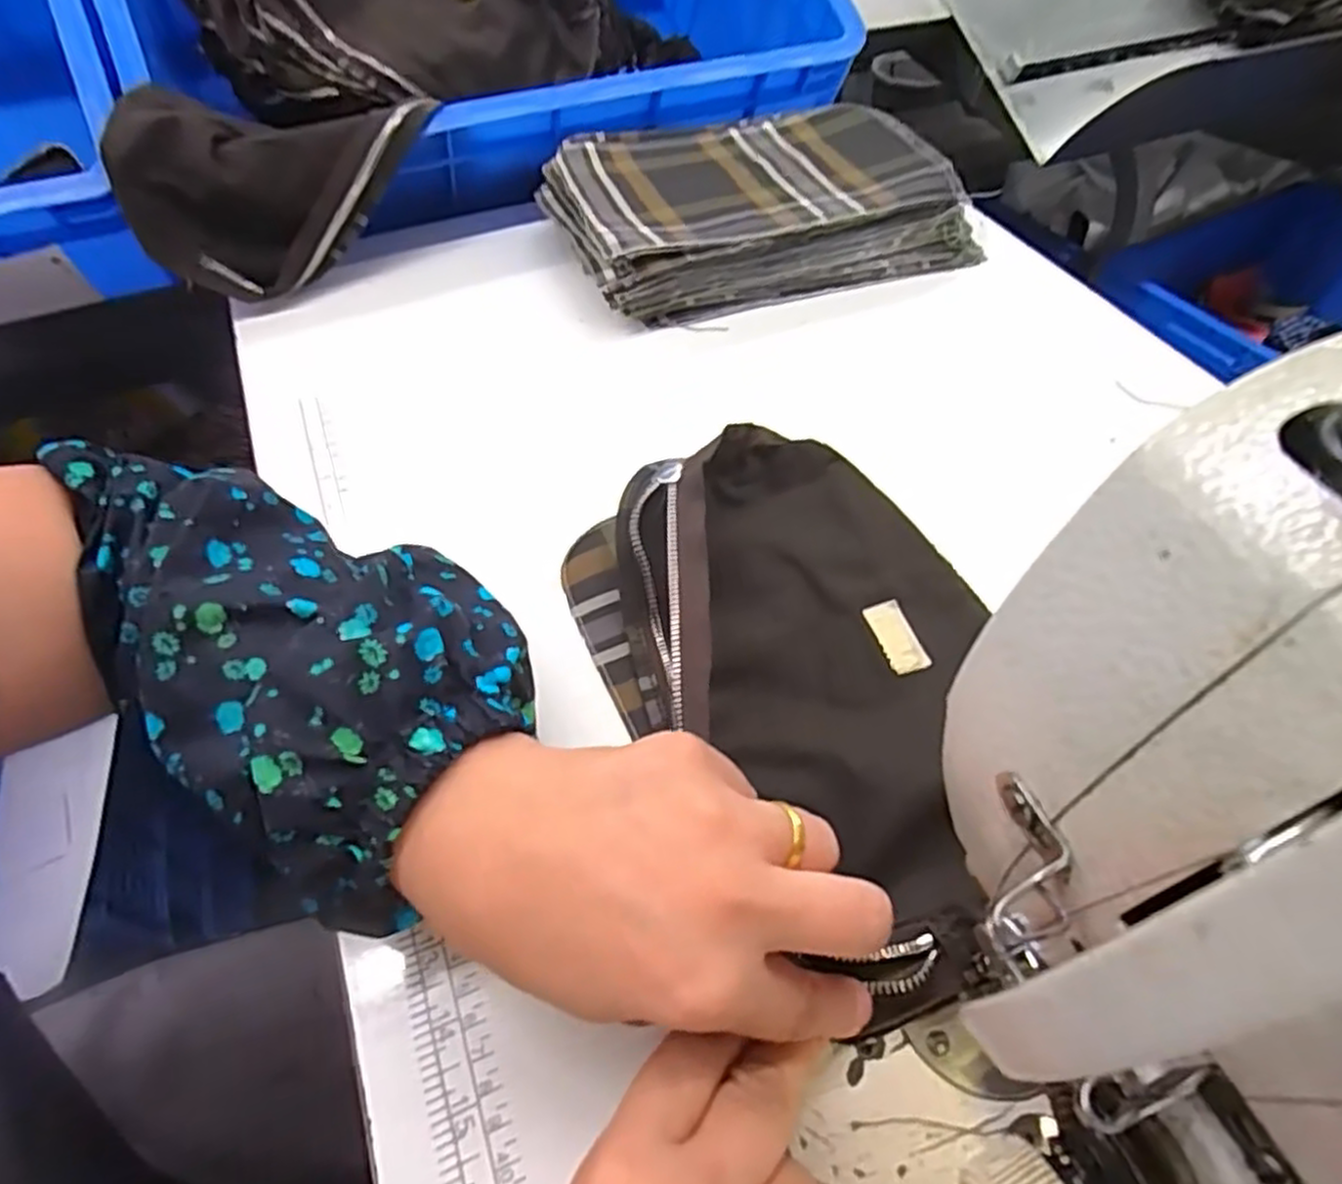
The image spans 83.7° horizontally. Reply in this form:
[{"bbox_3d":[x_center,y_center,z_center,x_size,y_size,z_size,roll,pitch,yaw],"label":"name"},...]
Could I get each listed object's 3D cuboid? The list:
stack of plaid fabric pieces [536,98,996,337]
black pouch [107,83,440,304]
[{"bbox_3d":[0.056,-0.277,0.541,0.275,0.059,0.170,-14,54,-10],"label":"stack of plaid fabric pieces"},{"bbox_3d":[-0.247,-0.259,0.493,0.186,0.102,0.086,-12,54,-8],"label":"black pouch"}]

